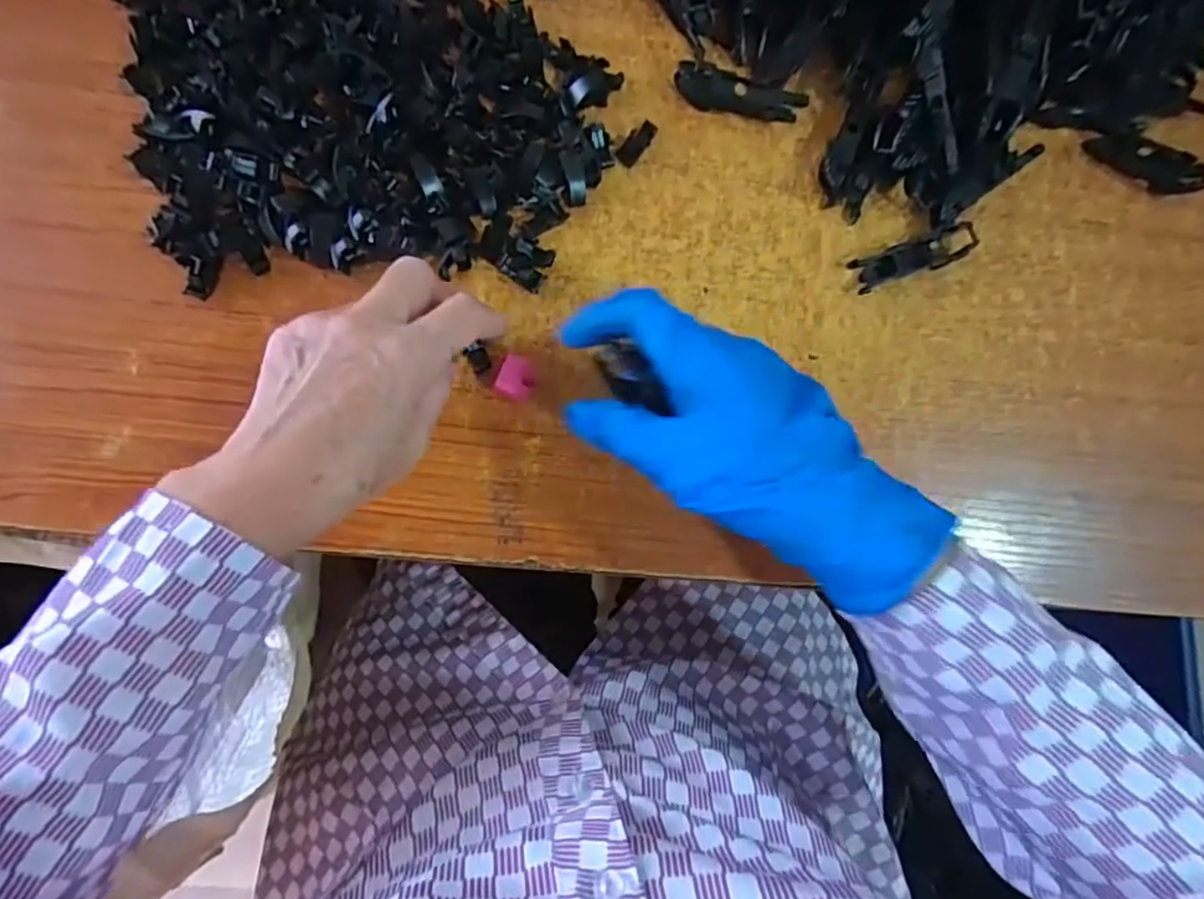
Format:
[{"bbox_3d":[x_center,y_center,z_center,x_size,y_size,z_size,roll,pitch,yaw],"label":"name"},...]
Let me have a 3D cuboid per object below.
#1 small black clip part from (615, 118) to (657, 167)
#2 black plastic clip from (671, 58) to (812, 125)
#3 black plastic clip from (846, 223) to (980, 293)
[{"bbox_3d":[0.020,-0.171,0.360,0.011,0.004,0.028,36,83,0],"label":"small black clip part"},{"bbox_3d":[0.077,-0.198,0.363,0.072,0.020,0.015,15,83,-3],"label":"black plastic clip"},{"bbox_3d":[0.181,-0.110,0.369,0.079,0.013,0.019,-19,86,-6],"label":"black plastic clip"}]

